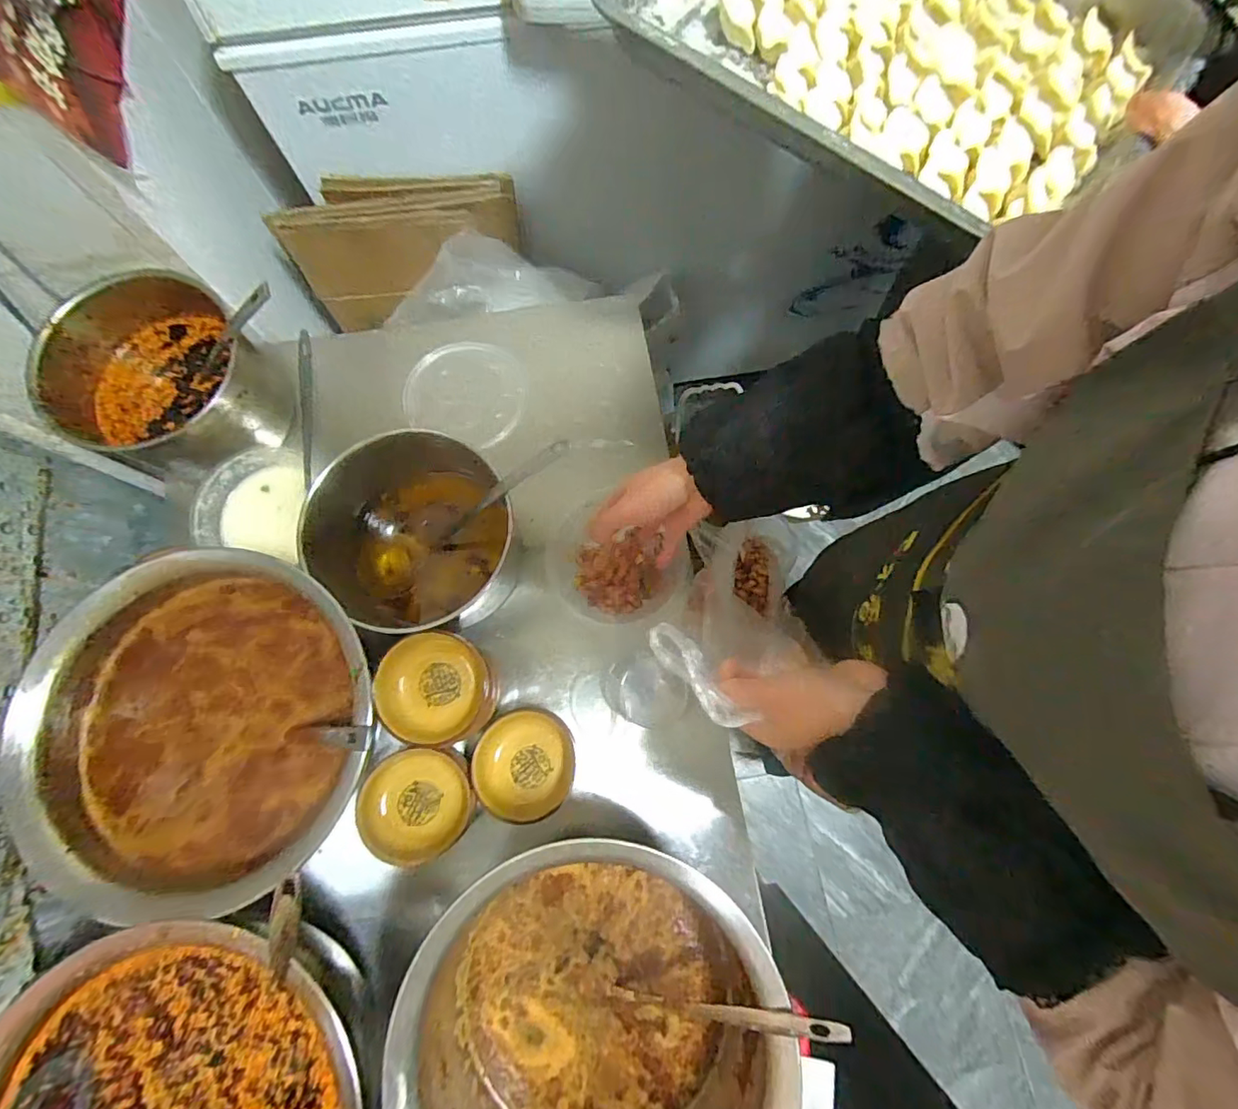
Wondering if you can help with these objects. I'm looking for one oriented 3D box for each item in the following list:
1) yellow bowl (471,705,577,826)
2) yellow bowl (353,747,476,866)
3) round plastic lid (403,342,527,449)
[{"bbox_3d":[-0.096,0.207,0.537,0.099,0.035,0.099,0,76,-1],"label":"yellow bowl"},{"bbox_3d":[-0.199,0.243,0.524,0.099,0.030,0.099,0,76,-1],"label":"yellow bowl"},{"bbox_3d":[-0.188,-0.203,0.671,0.142,0.014,0.128,15,76,2],"label":"round plastic lid"}]

